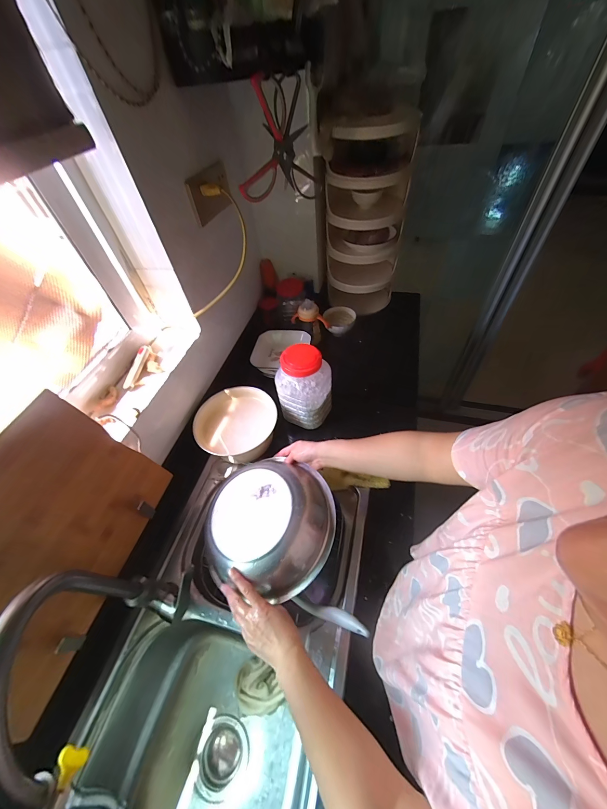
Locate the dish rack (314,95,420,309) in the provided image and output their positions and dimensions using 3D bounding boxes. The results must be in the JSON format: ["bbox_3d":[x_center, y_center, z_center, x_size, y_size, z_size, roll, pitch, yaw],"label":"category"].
[{"bbox_3d":[0.201,-0.613,0.956,0.236,0.531,0.268,9,53,13],"label":"dish rack"}]

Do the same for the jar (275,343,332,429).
[{"bbox_3d":[0.001,-0.042,0.736,0.128,0.191,0.101,7,53,11],"label":"jar"}]

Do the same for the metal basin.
[{"bbox_3d":[-0.066,0.232,0.575,0.243,0.100,0.243,-11,51,14],"label":"metal basin"}]

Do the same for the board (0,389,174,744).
[{"bbox_3d":[-0.382,0.220,0.418,0.023,0.270,0.387,-2,51,28],"label":"board"}]

